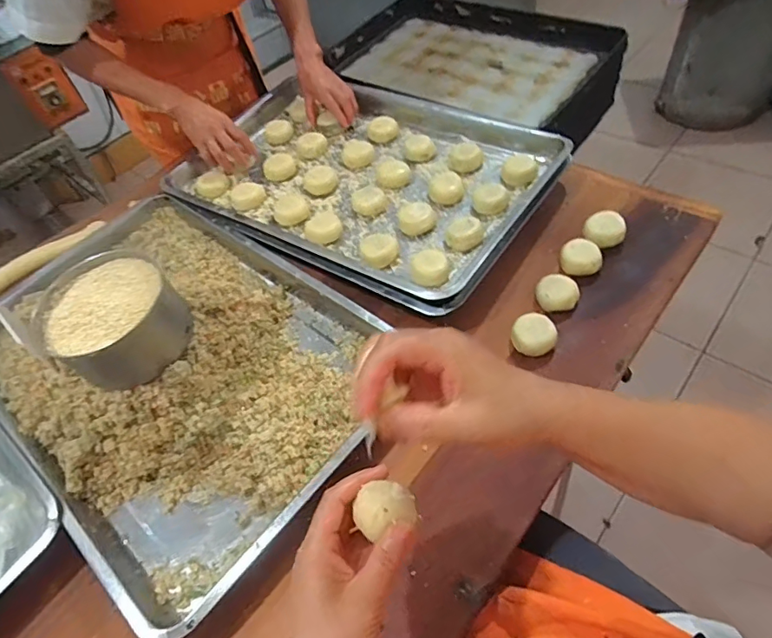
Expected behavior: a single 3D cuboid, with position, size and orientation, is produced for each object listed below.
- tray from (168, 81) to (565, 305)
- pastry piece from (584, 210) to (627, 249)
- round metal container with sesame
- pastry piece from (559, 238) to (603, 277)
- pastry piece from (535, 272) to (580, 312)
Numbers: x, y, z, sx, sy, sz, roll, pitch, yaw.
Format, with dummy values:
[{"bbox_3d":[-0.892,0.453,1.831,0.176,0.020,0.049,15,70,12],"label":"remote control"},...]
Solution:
[{"bbox_3d":[-0.050,-0.245,0.817,0.598,0.050,0.397,24,59,27],"label":"tray"},{"bbox_3d":[0.310,-0.127,0.688,0.054,0.031,0.045,20,58,23],"label":"pastry piece"},{"bbox_3d":[-0.302,-0.002,0.544,0.144,0.064,0.131,-5,52,6],"label":"round metal container with sesame"},{"bbox_3d":[0.267,-0.084,0.666,0.054,0.029,0.044,15,56,21],"label":"pastry piece"},{"bbox_3d":[0.225,-0.032,0.640,0.055,0.037,0.047,15,56,21],"label":"pastry piece"}]

